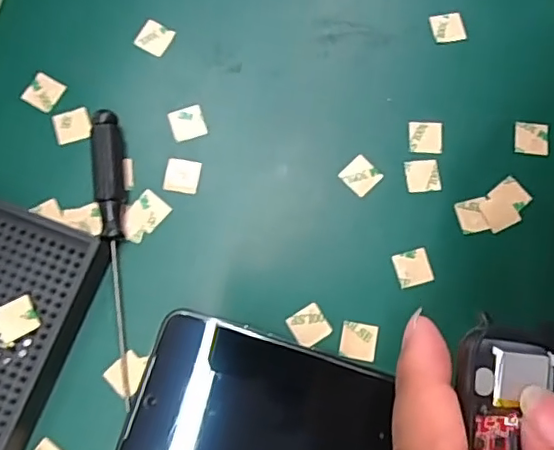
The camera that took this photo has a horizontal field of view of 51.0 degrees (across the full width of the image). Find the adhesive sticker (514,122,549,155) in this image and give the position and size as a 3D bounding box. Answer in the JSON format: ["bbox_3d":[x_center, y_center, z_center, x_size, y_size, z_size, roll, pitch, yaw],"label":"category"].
[{"bbox_3d":[0.123,-0.042,0.281,0.016,0.004,0.016,5,82,5],"label":"adhesive sticker"}]

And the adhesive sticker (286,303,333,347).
[{"bbox_3d":[0.014,0.044,0.256,0.016,0.004,0.016,-32,77,-11],"label":"adhesive sticker"}]

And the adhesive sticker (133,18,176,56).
[{"bbox_3d":[-0.060,-0.092,0.285,0.016,0.004,0.016,21,80,1],"label":"adhesive sticker"}]

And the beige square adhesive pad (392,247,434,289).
[{"bbox_3d":[0.062,0.019,0.263,0.016,0.004,0.016,-16,75,-1],"label":"beige square adhesive pad"}]

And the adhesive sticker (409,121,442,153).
[{"bbox_3d":[0.071,-0.042,0.279,0.016,0.004,0.016,2,81,-2],"label":"adhesive sticker"}]

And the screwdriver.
[{"bbox_3d":[-0.071,0.011,0.254,0.013,0.014,0.126,-6,76,-2],"label":"screwdriver"}]

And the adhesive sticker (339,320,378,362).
[{"bbox_3d":[0.036,0.050,0.253,0.015,0.004,0.015,12,76,2],"label":"adhesive sticker"}]

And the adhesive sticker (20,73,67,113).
[{"bbox_3d":[-0.111,-0.064,0.278,0.016,0.004,0.016,28,81,7],"label":"adhesive sticker"}]

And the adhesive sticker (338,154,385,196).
[{"bbox_3d":[0.039,-0.023,0.273,0.016,0.004,0.016,-43,81,-11],"label":"adhesive sticker"}]

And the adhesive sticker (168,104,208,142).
[{"bbox_3d":[-0.042,-0.049,0.275,0.016,0.004,0.016,-17,77,-5],"label":"adhesive sticker"}]

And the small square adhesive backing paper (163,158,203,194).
[{"bbox_3d":[-0.044,-0.023,0.269,0.016,0.004,0.015,9,76,1],"label":"small square adhesive backing paper"}]

